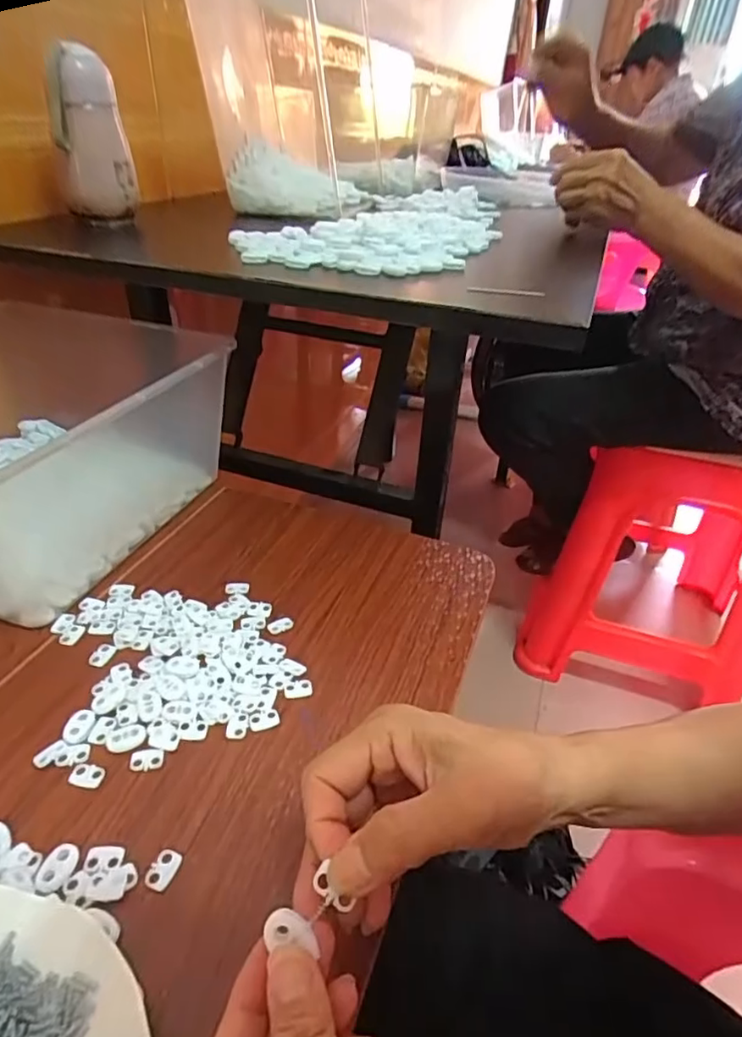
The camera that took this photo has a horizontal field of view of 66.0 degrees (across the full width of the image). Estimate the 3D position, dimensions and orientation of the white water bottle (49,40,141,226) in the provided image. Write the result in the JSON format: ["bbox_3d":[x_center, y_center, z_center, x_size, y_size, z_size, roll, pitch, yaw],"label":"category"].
[{"bbox_3d":[-0.284,-0.382,0.581,0.071,0.141,0.062,-19,41,-29],"label":"white water bottle"}]

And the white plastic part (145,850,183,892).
[{"bbox_3d":[-0.107,0.180,0.295,0.013,0.004,0.019,13,36,13],"label":"white plastic part"}]

